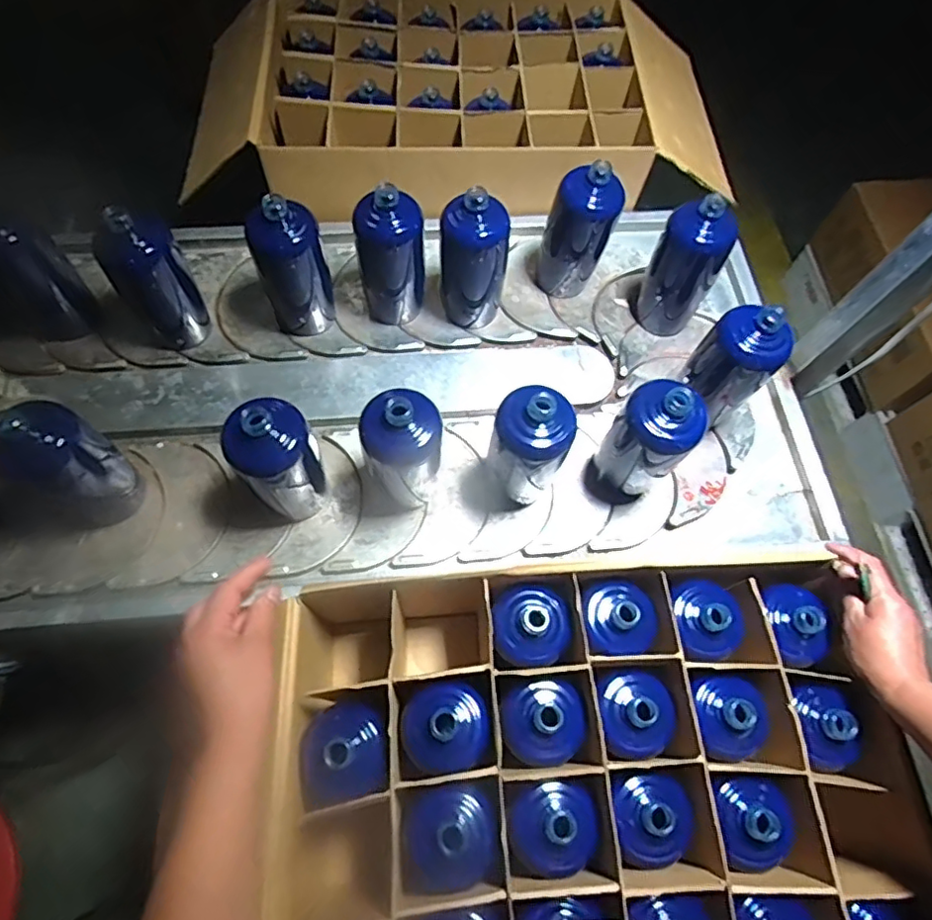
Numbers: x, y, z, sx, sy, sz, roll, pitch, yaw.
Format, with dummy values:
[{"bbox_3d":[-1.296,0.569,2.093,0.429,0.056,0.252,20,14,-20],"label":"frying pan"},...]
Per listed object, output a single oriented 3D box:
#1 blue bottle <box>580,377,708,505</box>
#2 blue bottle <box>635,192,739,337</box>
[{"bbox_3d":[0.195,-0.020,0.648,0.081,0.187,0.076,40,69,15],"label":"blue bottle"},{"bbox_3d":[0.280,-0.250,0.760,0.085,0.185,0.072,29,66,10],"label":"blue bottle"}]

